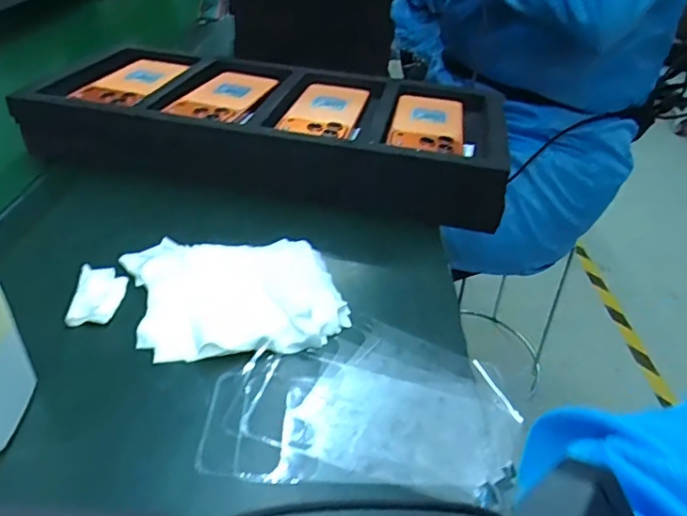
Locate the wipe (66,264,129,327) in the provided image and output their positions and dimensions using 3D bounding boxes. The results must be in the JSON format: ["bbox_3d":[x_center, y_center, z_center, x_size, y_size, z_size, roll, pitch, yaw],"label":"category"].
[{"bbox_3d":[-0.177,0.028,0.391,0.032,0.018,0.049,-1,36,-6],"label":"wipe"}]

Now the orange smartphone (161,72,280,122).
[{"bbox_3d":[-0.130,-0.185,0.618,0.078,0.014,0.165,12,37,11],"label":"orange smartphone"}]

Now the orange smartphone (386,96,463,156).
[{"bbox_3d":[0.092,-0.149,0.593,0.076,0.006,0.152,8,36,6],"label":"orange smartphone"}]

